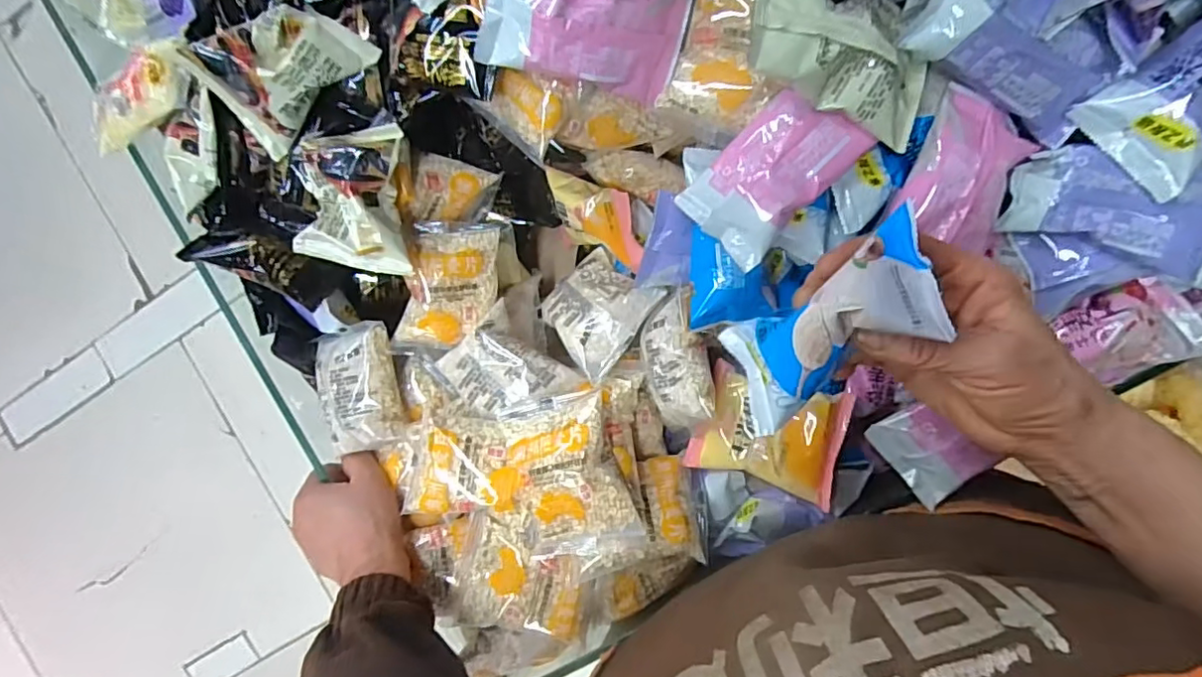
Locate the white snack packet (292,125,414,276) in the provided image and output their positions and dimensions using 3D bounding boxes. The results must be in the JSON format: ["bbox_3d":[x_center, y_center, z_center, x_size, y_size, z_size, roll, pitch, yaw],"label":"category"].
[{"bbox_3d":[-0.175,-0.092,0.400,0.086,0.034,0.091,1,94,7],"label":"white snack packet"}]

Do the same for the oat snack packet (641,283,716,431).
[{"bbox_3d":[0.052,0.017,0.408,0.045,0.027,0.098,-15,92,8],"label":"oat snack packet"}]

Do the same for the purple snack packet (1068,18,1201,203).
[{"bbox_3d":[0.311,-0.127,0.296,0.094,0.033,0.063,-38,89,8],"label":"purple snack packet"}]

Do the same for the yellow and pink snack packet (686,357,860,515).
[{"bbox_3d":[0.116,0.064,0.408,0.094,0.027,0.078,14,95,6],"label":"yellow and pink snack packet"}]

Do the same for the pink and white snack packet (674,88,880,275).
[{"bbox_3d":[0.099,-0.097,0.349,0.063,0.014,0.098,46,110,13],"label":"pink and white snack packet"}]

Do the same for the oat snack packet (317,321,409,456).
[{"bbox_3d":[-0.189,0.038,0.457,0.063,0.029,0.094,-12,92,8],"label":"oat snack packet"}]

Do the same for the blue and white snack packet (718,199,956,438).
[{"bbox_3d":[0.105,-0.005,0.278,0.048,0.039,0.111,46,129,2],"label":"blue and white snack packet"}]

